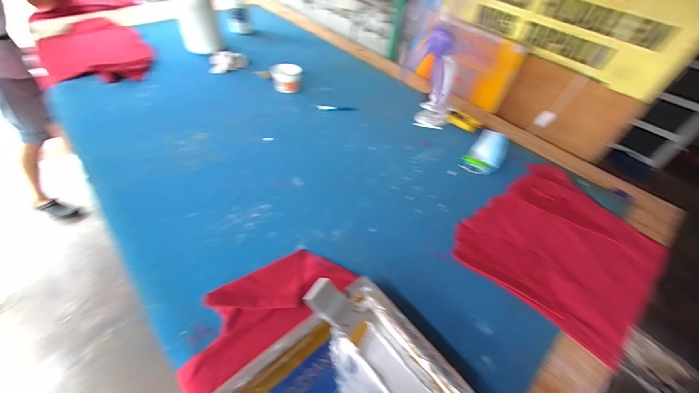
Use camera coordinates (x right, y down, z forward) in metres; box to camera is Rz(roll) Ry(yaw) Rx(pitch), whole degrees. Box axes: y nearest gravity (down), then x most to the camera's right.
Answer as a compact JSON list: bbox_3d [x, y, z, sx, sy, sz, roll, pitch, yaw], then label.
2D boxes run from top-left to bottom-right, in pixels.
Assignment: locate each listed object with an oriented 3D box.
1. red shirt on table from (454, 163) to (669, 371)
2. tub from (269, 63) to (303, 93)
[{"bbox_3d":[0.541,0.107,0.744,0.497,0.037,0.372,-31,57,-29],"label":"red shirt on table"},{"bbox_3d":[-0.237,-0.461,1.138,0.111,0.090,0.095,-4,48,-9],"label":"tub"}]

